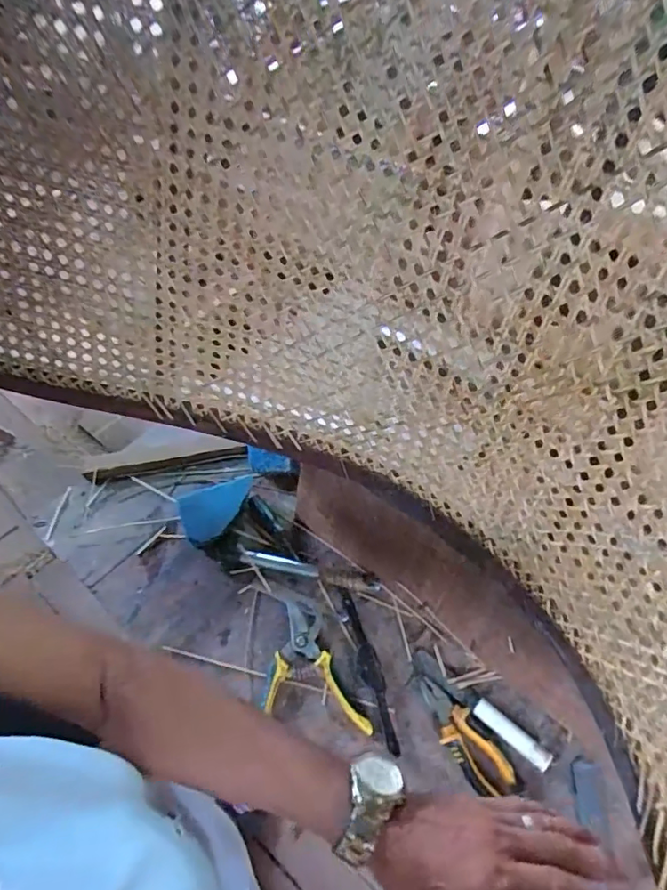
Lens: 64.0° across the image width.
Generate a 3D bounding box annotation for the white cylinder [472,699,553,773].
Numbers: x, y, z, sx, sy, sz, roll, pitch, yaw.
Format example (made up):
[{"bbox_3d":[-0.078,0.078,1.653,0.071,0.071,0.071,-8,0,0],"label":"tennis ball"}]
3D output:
[{"bbox_3d":[0.213,0.345,0.639,0.095,0.020,0.026,37,66,23],"label":"white cylinder"}]

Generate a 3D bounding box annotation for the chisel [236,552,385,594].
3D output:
[{"bbox_3d":[-0.035,0.182,0.772,0.204,0.017,0.025,9,58,8],"label":"chisel"}]

